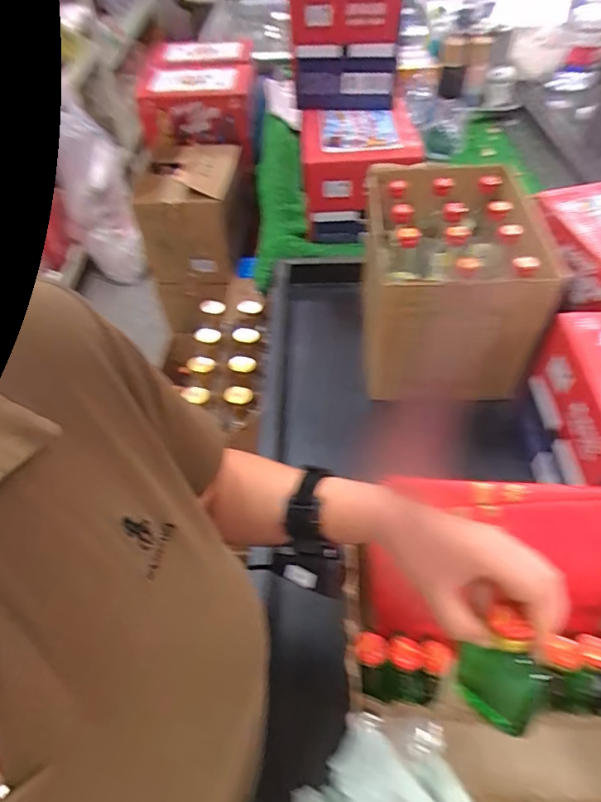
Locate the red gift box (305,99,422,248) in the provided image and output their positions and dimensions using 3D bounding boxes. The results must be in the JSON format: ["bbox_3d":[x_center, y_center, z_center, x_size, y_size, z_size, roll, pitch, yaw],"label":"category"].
[{"bbox_3d":[0.123,-0.501,1.065,0.232,0.167,0.260,1,51,4],"label":"red gift box"}]

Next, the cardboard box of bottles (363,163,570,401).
[{"bbox_3d":[0.246,-0.202,0.834,0.262,0.243,0.312,2,51,4],"label":"cardboard box of bottles"}]

